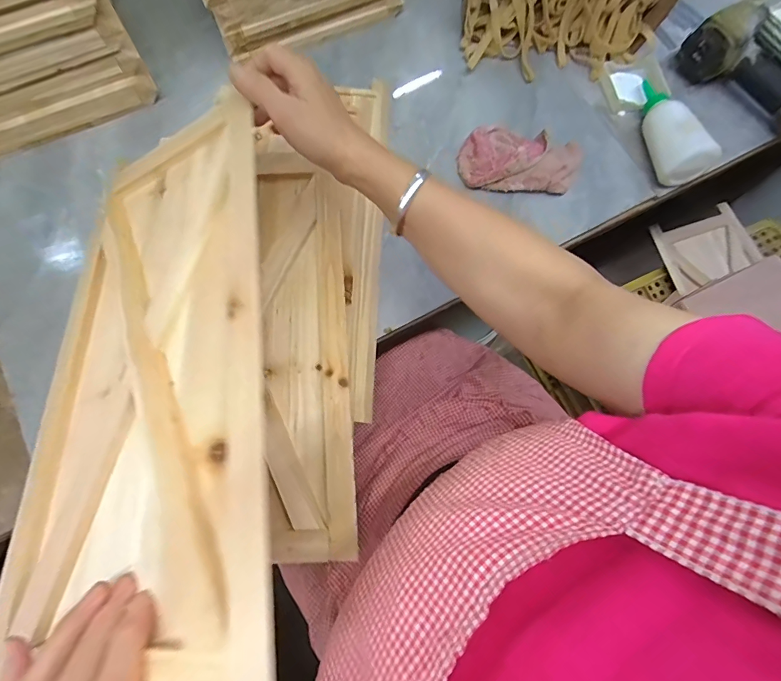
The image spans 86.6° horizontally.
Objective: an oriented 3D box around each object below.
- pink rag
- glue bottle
[{"bbox_3d":[0.165,-0.233,0.522,0.148,0.042,0.083,4,76,-1],"label":"pink rag"},{"bbox_3d":[0.355,-0.276,0.534,0.050,0.052,0.147,-18,78,-6],"label":"glue bottle"}]

